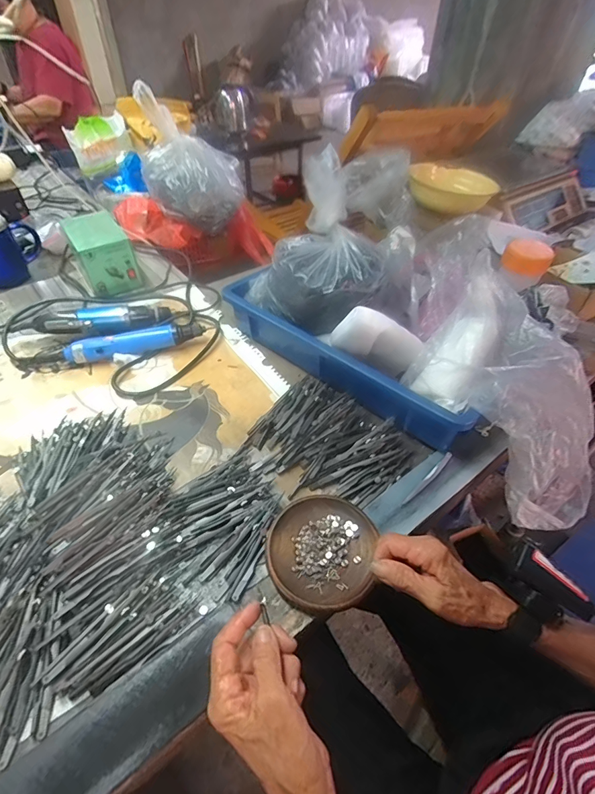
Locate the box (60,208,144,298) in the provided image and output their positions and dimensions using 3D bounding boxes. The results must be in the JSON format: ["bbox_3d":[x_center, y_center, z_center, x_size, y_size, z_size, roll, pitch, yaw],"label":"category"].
[{"bbox_3d":[-0.382,-0.280,0.788,0.093,0.107,0.154,-24,51,-25],"label":"box"}]

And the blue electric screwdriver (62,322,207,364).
[{"bbox_3d":[-0.255,-0.084,0.645,0.205,0.042,0.032,-13,47,-15],"label":"blue electric screwdriver"}]

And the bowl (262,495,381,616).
[{"bbox_3d":[0.023,0.156,0.414,0.107,0.016,0.114,2,45,-2],"label":"bowl"}]

